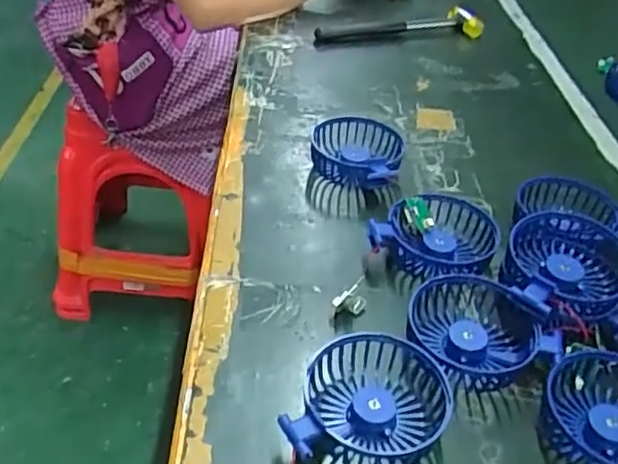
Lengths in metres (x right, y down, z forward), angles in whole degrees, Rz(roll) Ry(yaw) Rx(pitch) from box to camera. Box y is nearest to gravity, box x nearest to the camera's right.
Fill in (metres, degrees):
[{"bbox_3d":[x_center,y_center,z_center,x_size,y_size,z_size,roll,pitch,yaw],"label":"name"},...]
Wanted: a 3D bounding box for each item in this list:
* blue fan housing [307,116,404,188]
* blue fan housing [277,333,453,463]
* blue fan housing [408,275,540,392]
[{"bbox_3d":[0.044,-0.073,0.631,0.090,0.032,0.100,9,40,8],"label":"blue fan housing"},{"bbox_3d":[0.039,0.110,0.405,0.088,0.032,0.097,18,41,15],"label":"blue fan housing"},{"bbox_3d":[0.115,0.070,0.461,0.088,0.036,0.091,10,40,8],"label":"blue fan housing"}]

